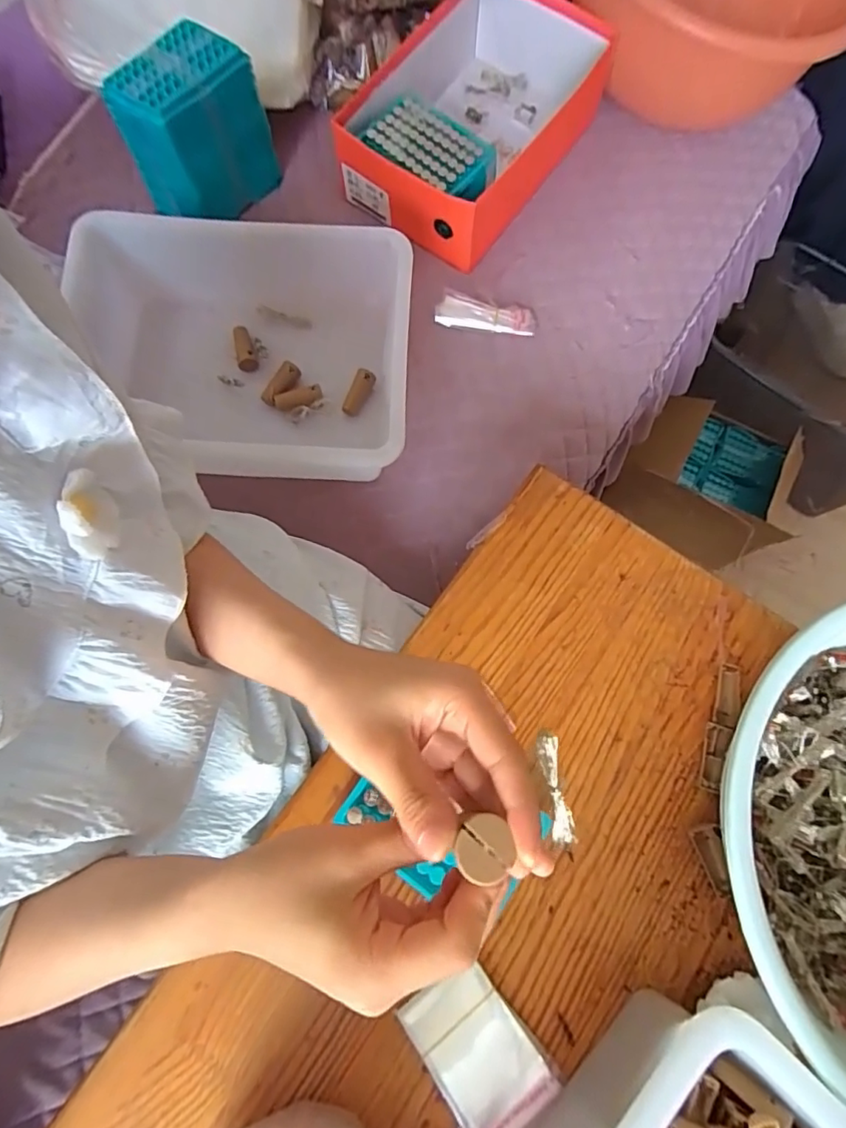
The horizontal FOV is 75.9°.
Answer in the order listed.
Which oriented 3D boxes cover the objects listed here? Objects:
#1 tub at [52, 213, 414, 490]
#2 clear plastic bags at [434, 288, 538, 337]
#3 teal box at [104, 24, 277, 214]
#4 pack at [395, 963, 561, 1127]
[{"bbox_3d":[-0.173,-0.202,0.557,0.308,0.119,0.244,2,74,-1],"label":"tub"},{"bbox_3d":[0.073,-0.288,0.628,0.115,0.016,0.039,7,103,-2],"label":"clear plastic bags"},{"bbox_3d":[-0.249,-0.484,0.607,0.091,0.136,0.131,33,76,8],"label":"teal box"},{"bbox_3d":[0.038,0.333,0.367,0.068,0.012,0.104,-36,78,-10],"label":"pack"}]

